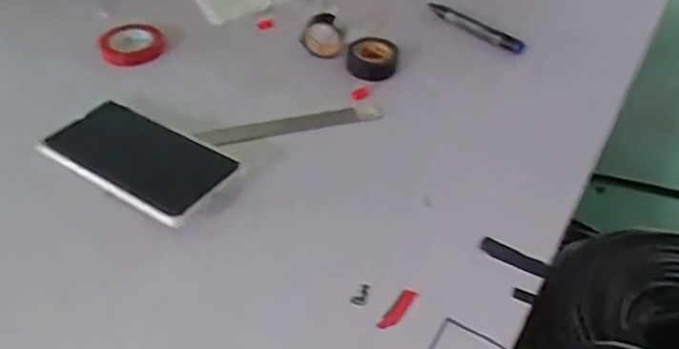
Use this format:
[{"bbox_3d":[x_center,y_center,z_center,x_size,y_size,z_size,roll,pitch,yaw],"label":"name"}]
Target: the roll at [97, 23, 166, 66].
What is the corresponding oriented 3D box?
[{"bbox_3d":[-0.207,-0.130,0.631,0.060,0.017,0.067,-23,50,-25],"label":"roll"}]

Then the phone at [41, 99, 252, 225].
[{"bbox_3d":[-0.160,-0.014,0.502,0.164,0.007,0.080,24,48,26],"label":"phone"}]

